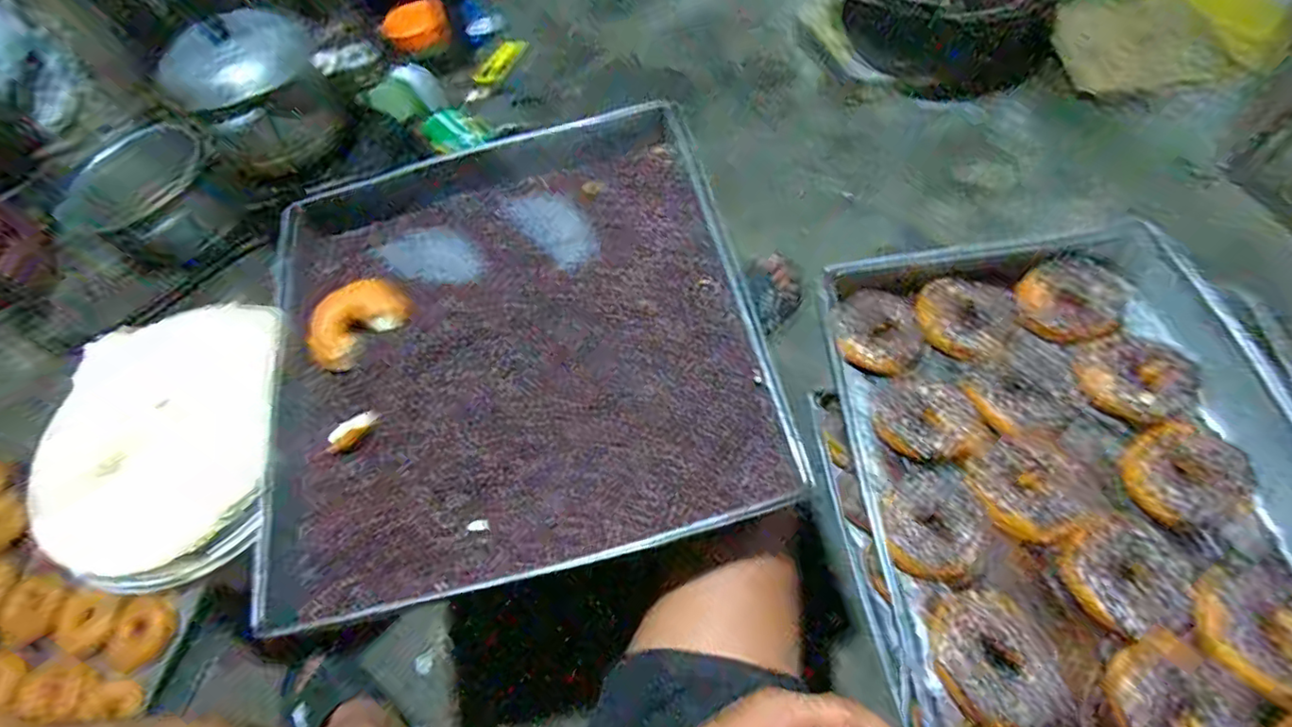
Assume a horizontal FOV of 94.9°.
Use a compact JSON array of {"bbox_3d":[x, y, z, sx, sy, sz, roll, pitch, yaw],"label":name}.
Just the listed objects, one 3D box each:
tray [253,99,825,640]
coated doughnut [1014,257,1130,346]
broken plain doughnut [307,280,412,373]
[{"bbox_3d":[-0.140,-0.027,0.585,0.476,0.070,0.472,-13,60,2],"label":"tray"},{"bbox_3d":[0.460,-0.068,0.642,0.096,0.026,0.097,-3,62,6],"label":"coated doughnut"},{"bbox_3d":[-0.306,-0.043,0.623,0.087,0.022,0.105,37,71,17],"label":"broken plain doughnut"}]

